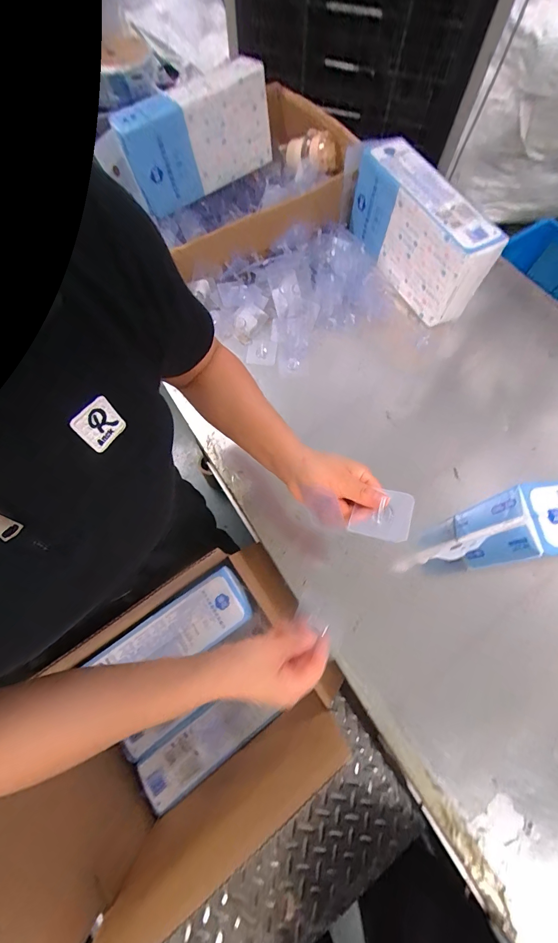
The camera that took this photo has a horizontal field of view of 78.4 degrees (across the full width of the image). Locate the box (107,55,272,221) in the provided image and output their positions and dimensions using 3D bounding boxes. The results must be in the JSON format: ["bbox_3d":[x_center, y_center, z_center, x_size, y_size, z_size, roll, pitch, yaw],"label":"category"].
[{"bbox_3d":[-0.166,-0.691,0.722,0.308,0.162,0.086,-36,74,-13],"label":"box"}]

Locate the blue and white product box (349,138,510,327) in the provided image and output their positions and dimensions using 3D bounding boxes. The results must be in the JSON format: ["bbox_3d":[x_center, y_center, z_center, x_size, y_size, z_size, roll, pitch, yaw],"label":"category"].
[{"bbox_3d":[0.261,-0.452,0.655,0.087,0.153,0.332,-28,72,-11],"label":"blue and white product box"}]

